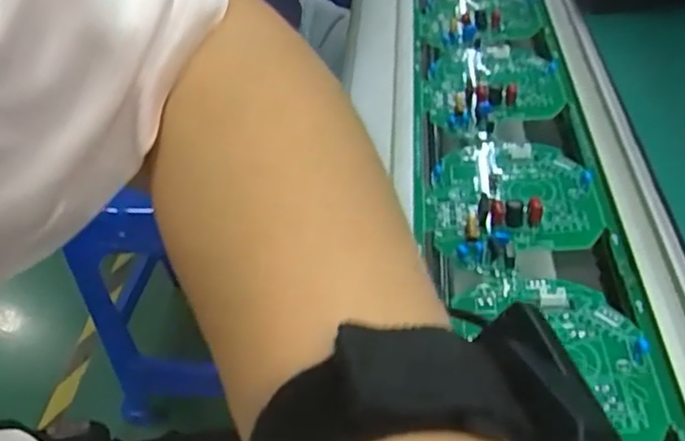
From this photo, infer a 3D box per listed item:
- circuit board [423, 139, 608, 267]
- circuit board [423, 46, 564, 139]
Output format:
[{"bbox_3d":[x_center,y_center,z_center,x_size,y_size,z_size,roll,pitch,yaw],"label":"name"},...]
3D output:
[{"bbox_3d":[0.086,-0.014,0.326,0.081,0.014,0.092,-5,42,5],"label":"circuit board"},{"bbox_3d":[0.096,-0.088,0.406,0.081,0.013,0.096,-1,43,9],"label":"circuit board"}]

